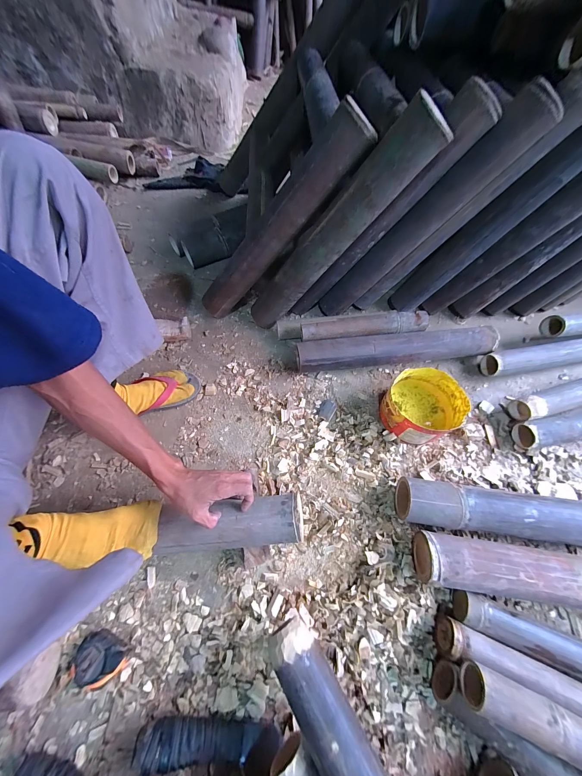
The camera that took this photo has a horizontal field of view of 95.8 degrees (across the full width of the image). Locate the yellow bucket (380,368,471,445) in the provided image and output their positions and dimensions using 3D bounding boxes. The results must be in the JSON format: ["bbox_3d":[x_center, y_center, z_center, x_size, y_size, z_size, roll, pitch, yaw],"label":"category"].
[{"bbox_3d":[0.287,0.044,0.585,0.146,0.097,0.148,1,62,-2],"label":"yellow bucket"}]

